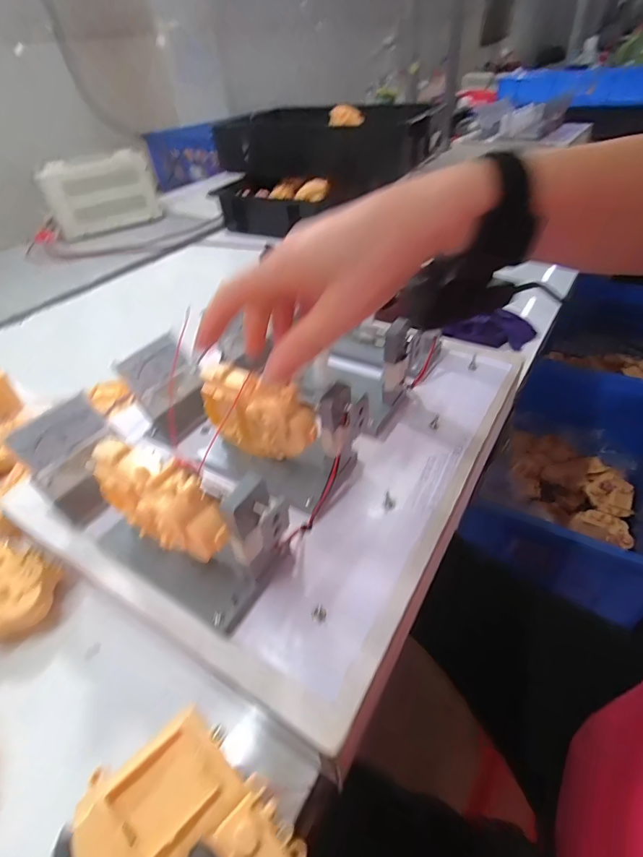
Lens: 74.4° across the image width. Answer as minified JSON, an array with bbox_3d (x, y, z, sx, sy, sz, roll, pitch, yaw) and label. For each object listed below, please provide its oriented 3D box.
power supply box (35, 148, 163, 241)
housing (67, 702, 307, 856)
[{"bbox_3d":[-0.540,-0.569,1.057,0.255,0.168,0.063,-22,45,-18],"label":"power supply box"},{"bbox_3d":[-0.058,0.180,0.182,0.070,0.026,0.095,-34,49,-28],"label":"housing"}]

